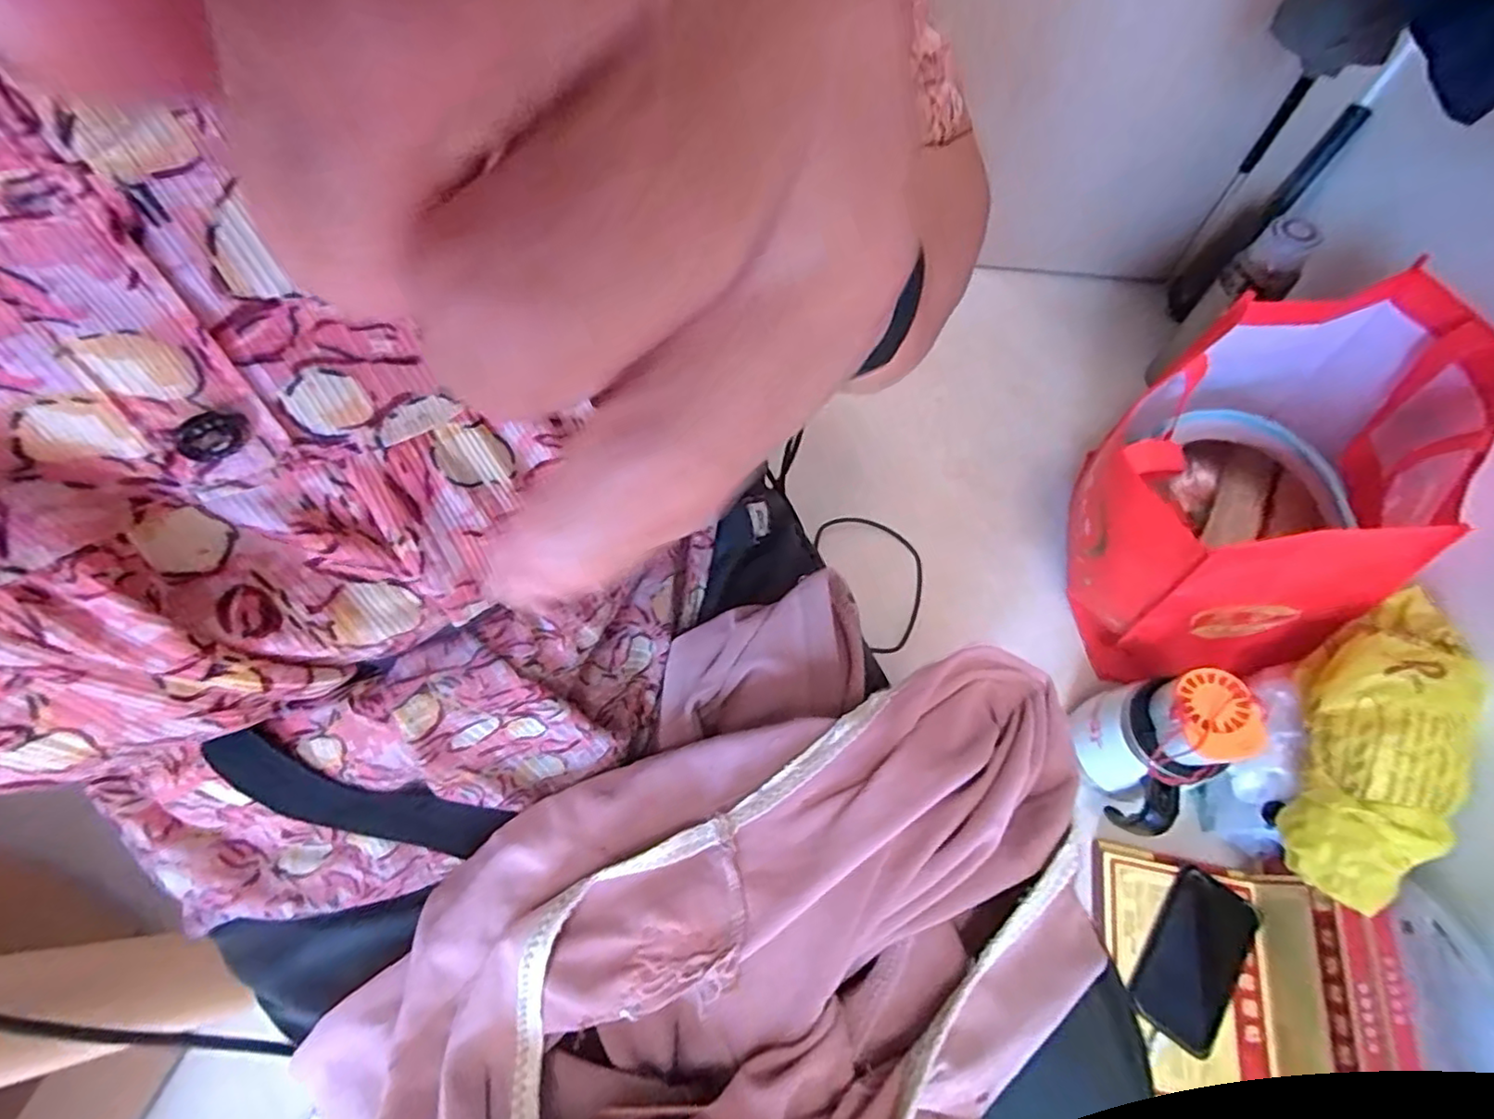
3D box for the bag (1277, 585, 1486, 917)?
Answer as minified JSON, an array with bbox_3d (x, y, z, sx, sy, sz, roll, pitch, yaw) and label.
[{"bbox_3d":[0.465,0.132,0.466,0.073,0.074,0.241,20,83,10],"label":"bag"}]

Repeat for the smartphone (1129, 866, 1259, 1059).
[{"bbox_3d":[0.402,0.359,0.565,0.063,0.013,0.139,23,83,38],"label":"smartphone"}]

